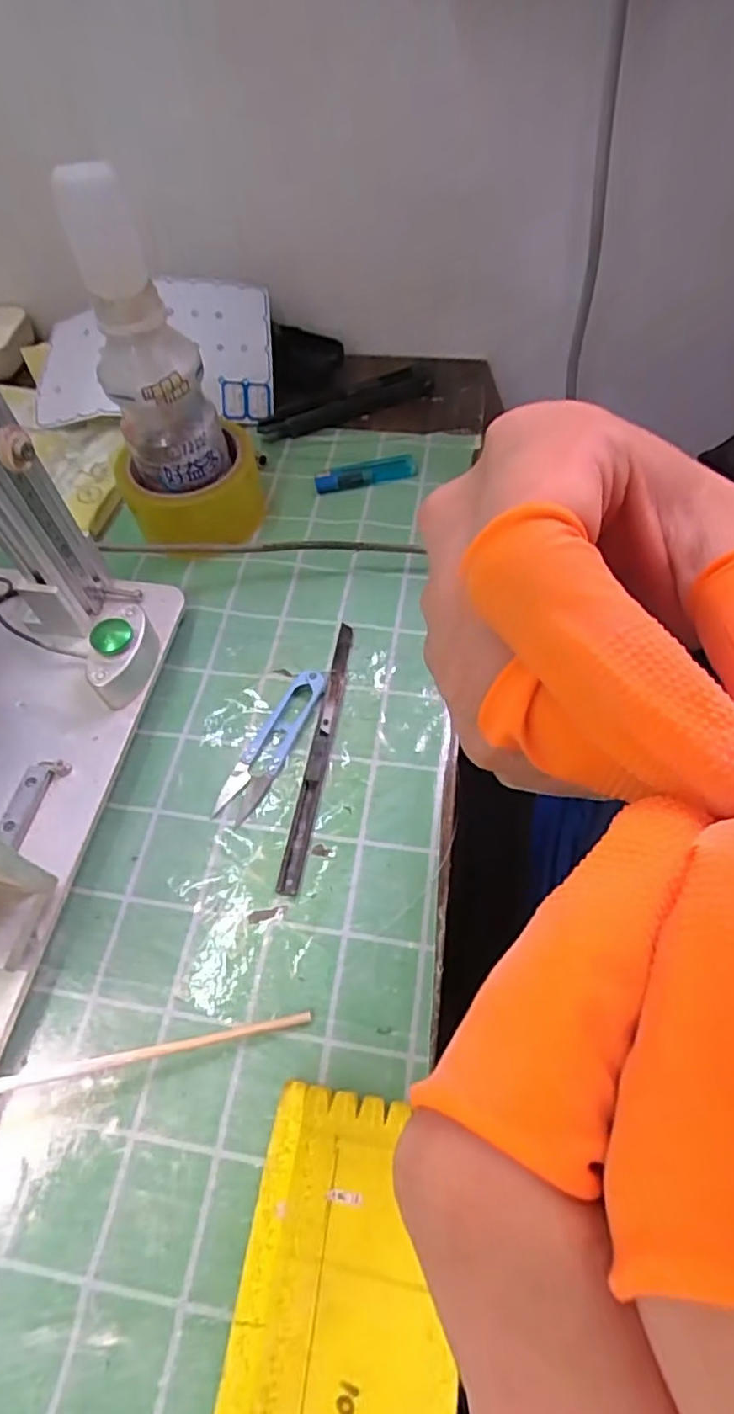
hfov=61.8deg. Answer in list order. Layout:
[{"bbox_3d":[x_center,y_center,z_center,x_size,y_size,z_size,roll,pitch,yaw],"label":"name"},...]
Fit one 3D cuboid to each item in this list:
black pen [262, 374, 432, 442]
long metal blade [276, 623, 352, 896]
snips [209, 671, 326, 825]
[{"bbox_3d":[-0.014,-0.251,0.511,0.149,0.012,0.014,-24,60,-11],"label":"black pen"},{"bbox_3d":[-0.027,0.020,0.356,0.011,0.008,0.172,9,60,5],"label":"long metal blade"},{"bbox_3d":[-0.055,0.020,0.358,0.025,0.010,0.101,21,62,15],"label":"snips"}]

